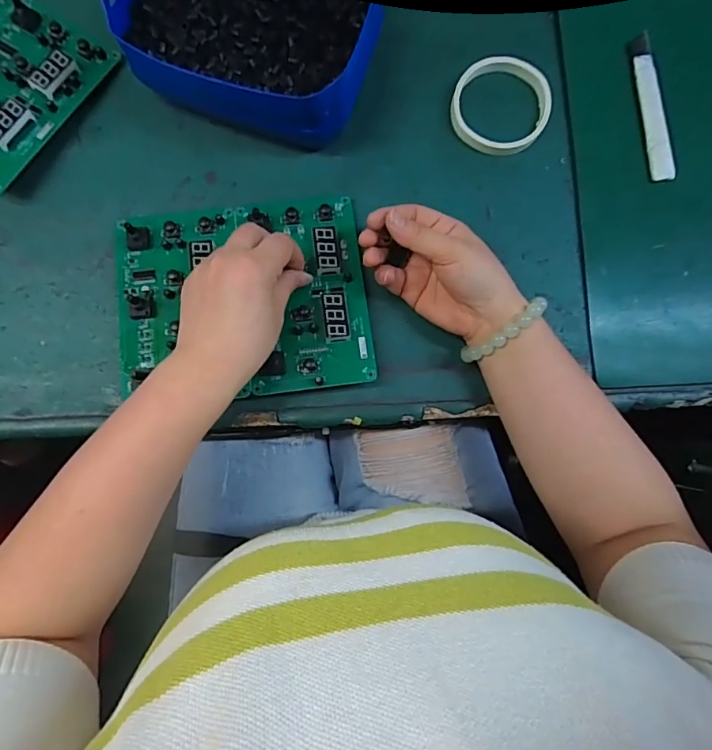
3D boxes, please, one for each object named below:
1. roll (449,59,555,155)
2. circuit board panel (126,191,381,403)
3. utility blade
[{"bbox_3d":[0.131,-0.243,0.437,0.087,0.008,0.086,0,86,-2],"label":"roll"},{"bbox_3d":[-0.093,-0.064,0.402,0.201,0.029,0.164,-6,86,-3],"label":"circuit board panel"},{"bbox_3d":[0.272,-0.246,0.444,0.021,0.009,0.140,-7,86,-3],"label":"utility blade"}]

